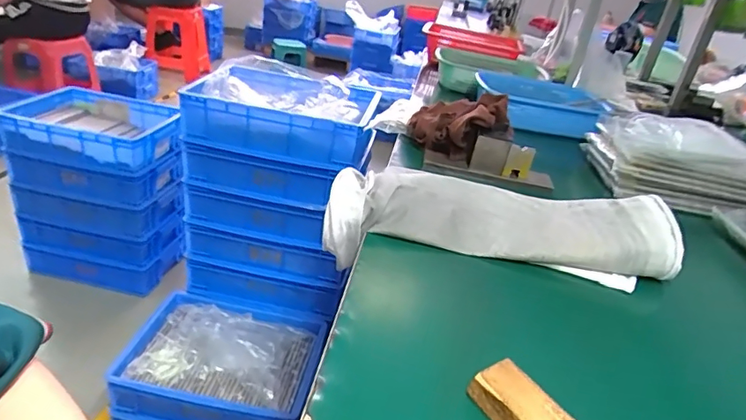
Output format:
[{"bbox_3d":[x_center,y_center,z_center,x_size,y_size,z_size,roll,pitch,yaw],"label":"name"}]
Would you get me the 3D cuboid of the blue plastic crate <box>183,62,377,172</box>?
[{"bbox_3d":[-0.190,-0.225,1.157,0.383,0.130,0.278,11,28,4],"label":"blue plastic crate"}]

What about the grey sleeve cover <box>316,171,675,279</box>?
[{"bbox_3d":[0.152,0.013,0.645,0.418,0.074,0.148,8,28,-1],"label":"grey sleeve cover"}]

